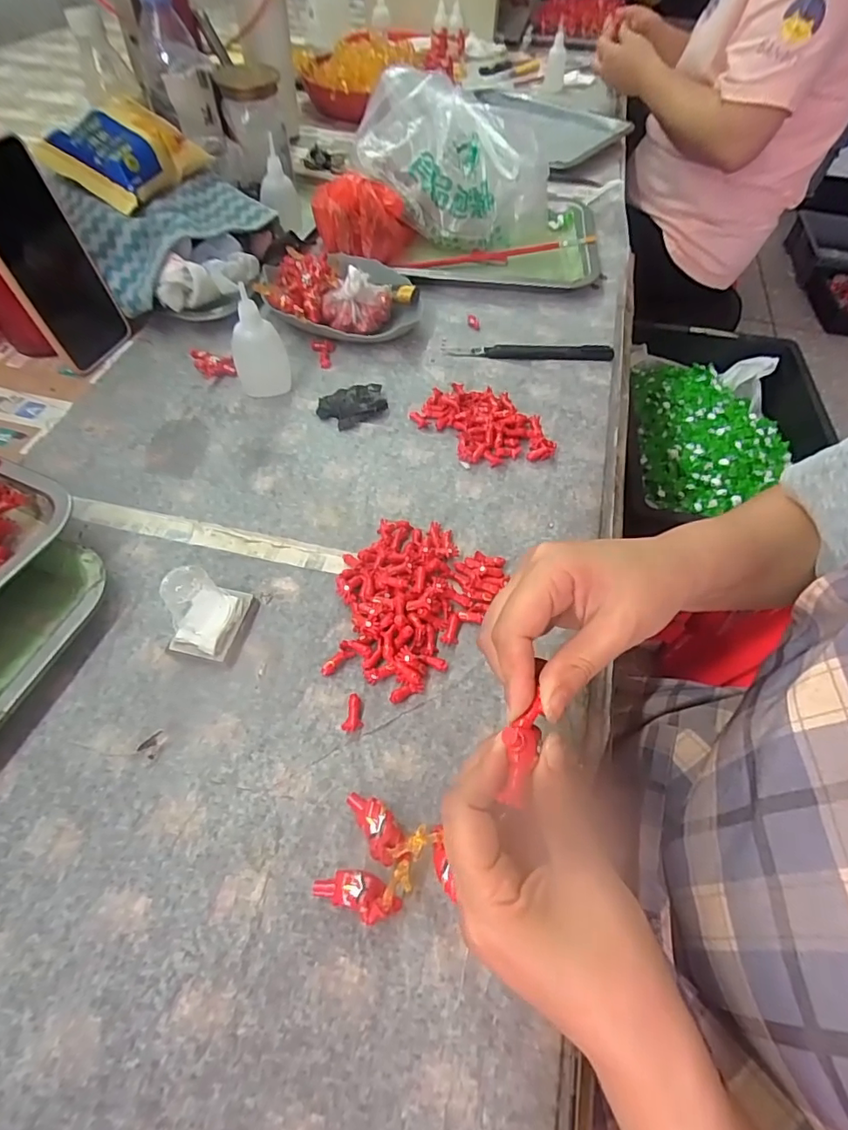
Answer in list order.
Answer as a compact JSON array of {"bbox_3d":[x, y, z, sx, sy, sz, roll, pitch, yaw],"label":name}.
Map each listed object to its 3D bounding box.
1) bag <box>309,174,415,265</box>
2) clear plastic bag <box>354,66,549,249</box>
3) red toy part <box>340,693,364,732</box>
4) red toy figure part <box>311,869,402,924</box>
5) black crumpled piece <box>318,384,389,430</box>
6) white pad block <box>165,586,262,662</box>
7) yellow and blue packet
[{"bbox_3d":[-0.061,-0.370,0.557,0.106,0.074,0.058,-11,58,-8],"label":"bag"},{"bbox_3d":[0.037,-0.445,0.585,0.212,0.130,0.114,9,57,5],"label":"clear plastic bag"},{"bbox_3d":[-0.042,0.089,0.310,0.012,0.007,0.022,7,57,4],"label":"red toy part"},{"bbox_3d":[-0.033,0.163,0.257,0.042,0.014,0.018,20,59,12],"label":"red toy figure part"},{"bbox_3d":[-0.065,-0.145,0.462,0.058,0.012,0.045,-24,60,-15],"label":"black crumpled piece"},{"bbox_3d":[-0.135,0.037,0.336,0.035,0.016,0.051,15,58,9],"label":"white pad block"},{"bbox_3d":[-0.294,-0.406,0.502,0.105,0.043,0.124,29,73,-8],"label":"yellow and blue packet"}]

